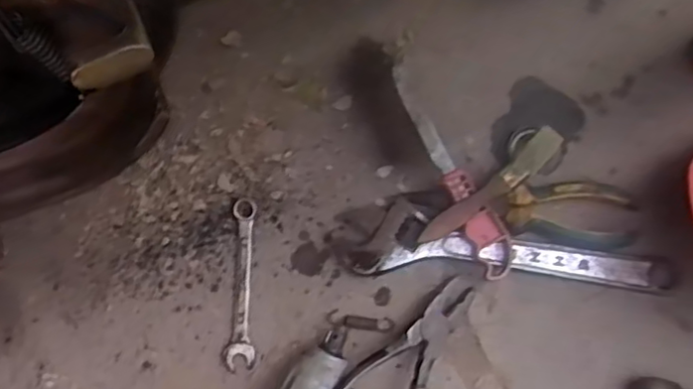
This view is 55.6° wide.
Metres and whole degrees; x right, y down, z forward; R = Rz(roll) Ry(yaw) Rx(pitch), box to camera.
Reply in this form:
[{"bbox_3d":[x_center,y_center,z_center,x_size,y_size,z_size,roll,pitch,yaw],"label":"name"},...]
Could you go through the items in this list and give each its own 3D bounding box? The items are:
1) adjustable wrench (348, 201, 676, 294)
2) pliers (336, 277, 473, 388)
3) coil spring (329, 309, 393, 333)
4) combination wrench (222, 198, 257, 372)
[{"bbox_3d":[0.141,0.052,0.556,0.263,0.022,0.057,7,85,3],"label":"adjustable wrench"},{"bbox_3d":[0.046,0.147,0.519,0.071,0.016,0.191,42,70,5],"label":"pliers"},{"bbox_3d":[0.012,0.109,0.562,0.056,0.007,0.013,10,85,3],"label":"coil spring"},{"bbox_3d":[-0.092,0.077,0.567,0.027,0.008,0.144,-1,85,2],"label":"combination wrench"}]

